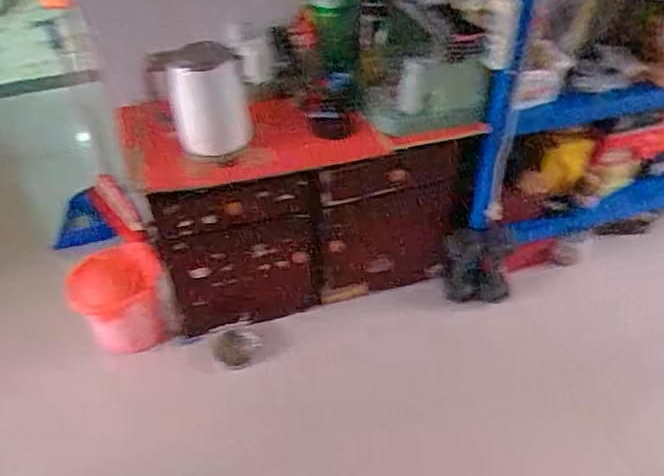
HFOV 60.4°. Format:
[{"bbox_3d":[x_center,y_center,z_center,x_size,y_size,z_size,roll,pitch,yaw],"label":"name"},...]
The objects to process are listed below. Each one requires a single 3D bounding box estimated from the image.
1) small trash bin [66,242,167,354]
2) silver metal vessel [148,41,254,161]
[{"bbox_3d":[-0.593,0.169,1.587,0.245,0.192,0.254,-15,45,-13],"label":"small trash bin"},{"bbox_3d":[-0.281,-0.296,1.266,0.179,0.253,0.172,-15,45,-13],"label":"silver metal vessel"}]

